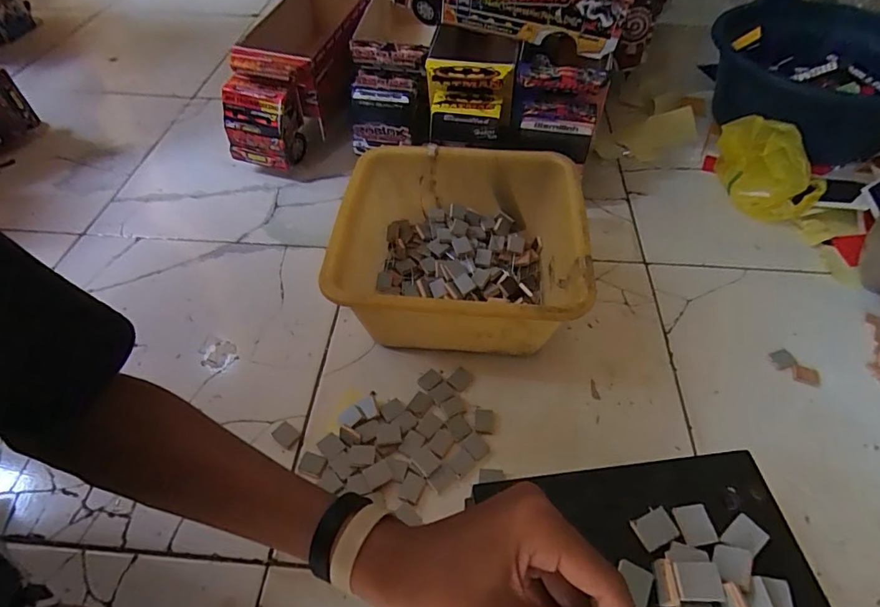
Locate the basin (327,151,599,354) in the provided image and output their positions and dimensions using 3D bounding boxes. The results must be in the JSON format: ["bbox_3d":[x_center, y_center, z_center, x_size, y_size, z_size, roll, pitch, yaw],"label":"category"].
[{"bbox_3d":[0.025,-0.058,0.587,0.270,0.126,0.265,5,52,5],"label":"basin"}]

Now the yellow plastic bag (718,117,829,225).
[{"bbox_3d":[0.466,-0.195,0.712,0.077,0.095,0.158,-24,55,-17],"label":"yellow plastic bag"}]

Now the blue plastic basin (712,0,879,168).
[{"bbox_3d":[0.627,-0.361,0.805,0.294,0.134,0.294,5,50,3],"label":"blue plastic basin"}]

